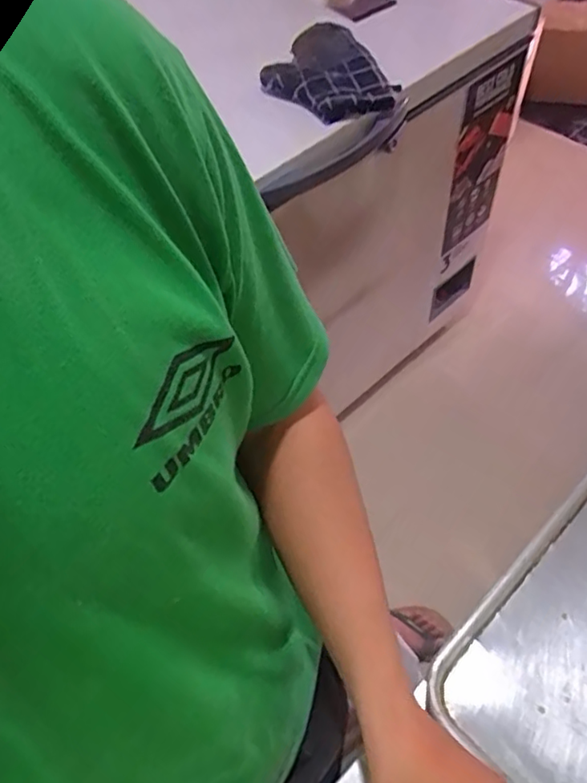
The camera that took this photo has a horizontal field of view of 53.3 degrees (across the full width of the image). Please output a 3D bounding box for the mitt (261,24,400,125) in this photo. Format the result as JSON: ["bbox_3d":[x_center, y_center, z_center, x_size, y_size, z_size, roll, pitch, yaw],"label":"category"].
[{"bbox_3d":[0.077,-0.574,1.053,0.235,0.051,0.209,32,64,24],"label":"mitt"}]

